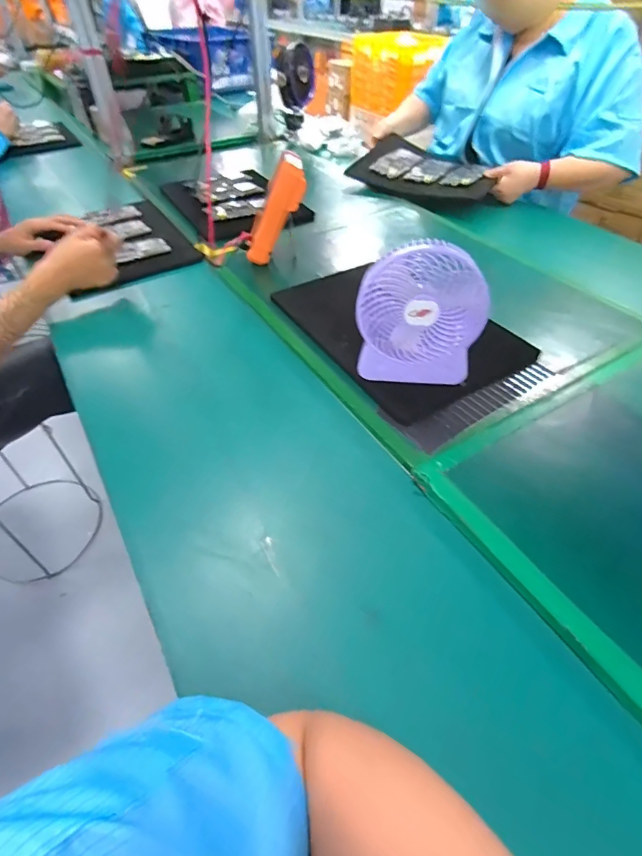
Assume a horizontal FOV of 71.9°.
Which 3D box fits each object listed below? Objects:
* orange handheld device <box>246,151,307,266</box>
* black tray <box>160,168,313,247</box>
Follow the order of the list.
[{"bbox_3d":[-0.079,-0.366,0.758,0.052,0.182,0.040,9,39,-32],"label":"orange handheld device"},{"bbox_3d":[-0.193,-0.525,1.017,0.240,0.035,0.348,-24,51,-20],"label":"black tray"}]

